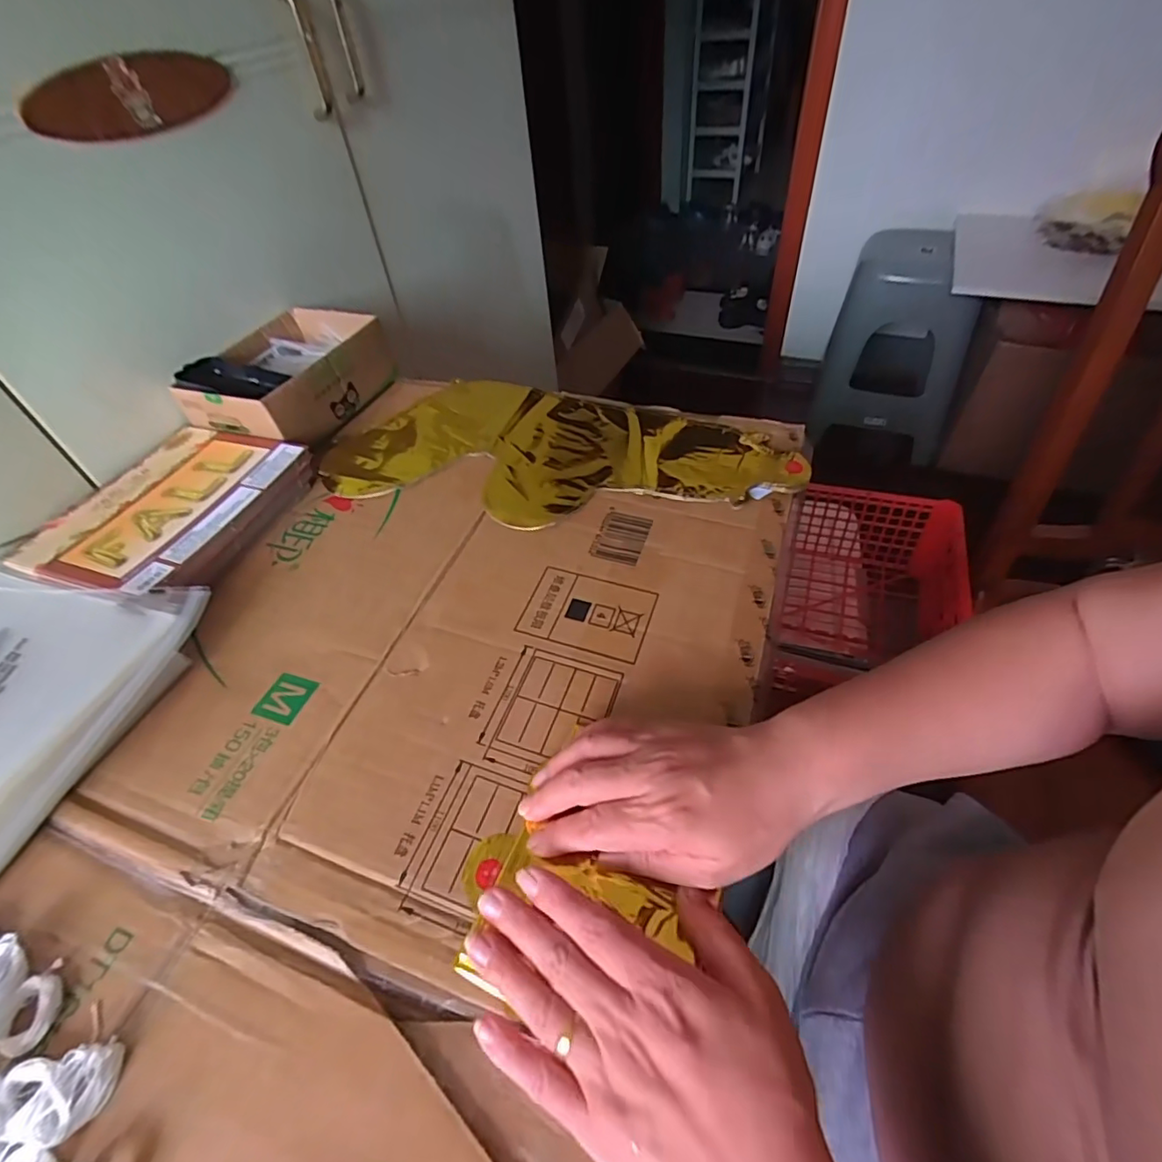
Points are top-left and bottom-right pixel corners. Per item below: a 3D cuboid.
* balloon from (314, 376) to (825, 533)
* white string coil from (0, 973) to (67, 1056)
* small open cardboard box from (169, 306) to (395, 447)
[{"bbox_3d":[-0.020,-0.122,0.532,0.417,0.010,0.199,13,51,16],"label":"balloon"},{"bbox_3d":[-0.262,0.205,0.269,0.022,0.010,0.030,-4,49,2],"label":"white string coil"},{"bbox_3d":[-0.308,-0.212,0.596,0.138,0.068,0.194,14,52,17],"label":"small open cardboard box"}]

